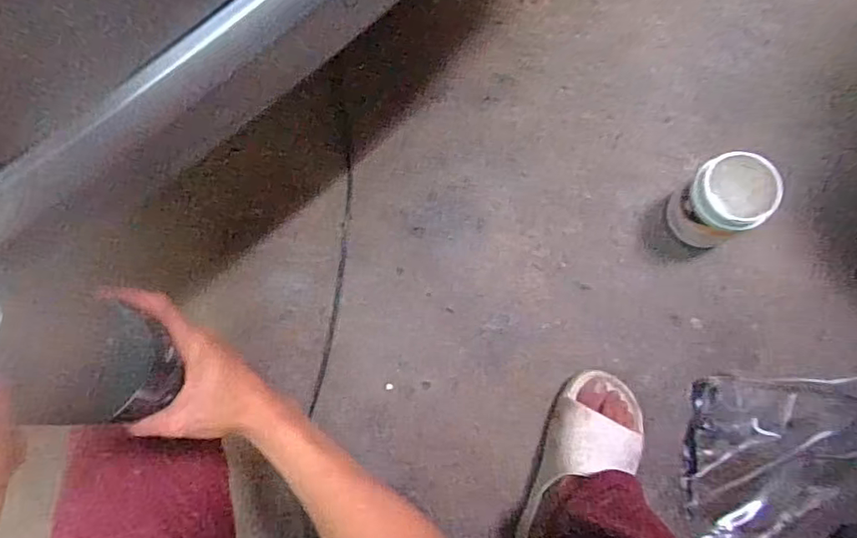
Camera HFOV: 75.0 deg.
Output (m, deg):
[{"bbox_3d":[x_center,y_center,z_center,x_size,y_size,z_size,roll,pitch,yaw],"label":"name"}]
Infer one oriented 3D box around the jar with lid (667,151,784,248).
[{"bbox_3d":[0.371,-0.088,0.708,0.089,0.142,0.095,0,81,0],"label":"jar with lid"}]

